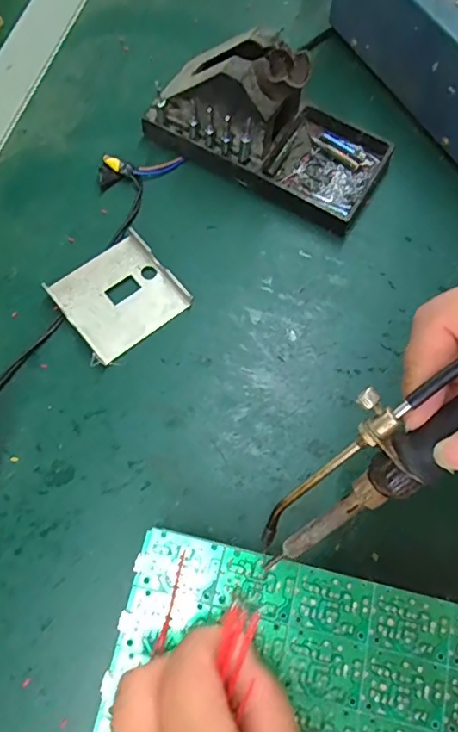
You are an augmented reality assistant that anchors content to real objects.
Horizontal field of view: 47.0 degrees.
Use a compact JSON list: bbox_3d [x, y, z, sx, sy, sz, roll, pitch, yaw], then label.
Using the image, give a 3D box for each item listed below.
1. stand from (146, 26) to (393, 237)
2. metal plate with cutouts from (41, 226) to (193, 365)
[{"bbox_3d":[0.030,-0.169,0.349,0.156,0.071,0.078,30,71,10],"label":"stand"},{"bbox_3d":[-0.069,-0.044,0.332,0.069,0.011,0.063,-39,74,-14],"label":"metal plate with cutouts"}]

